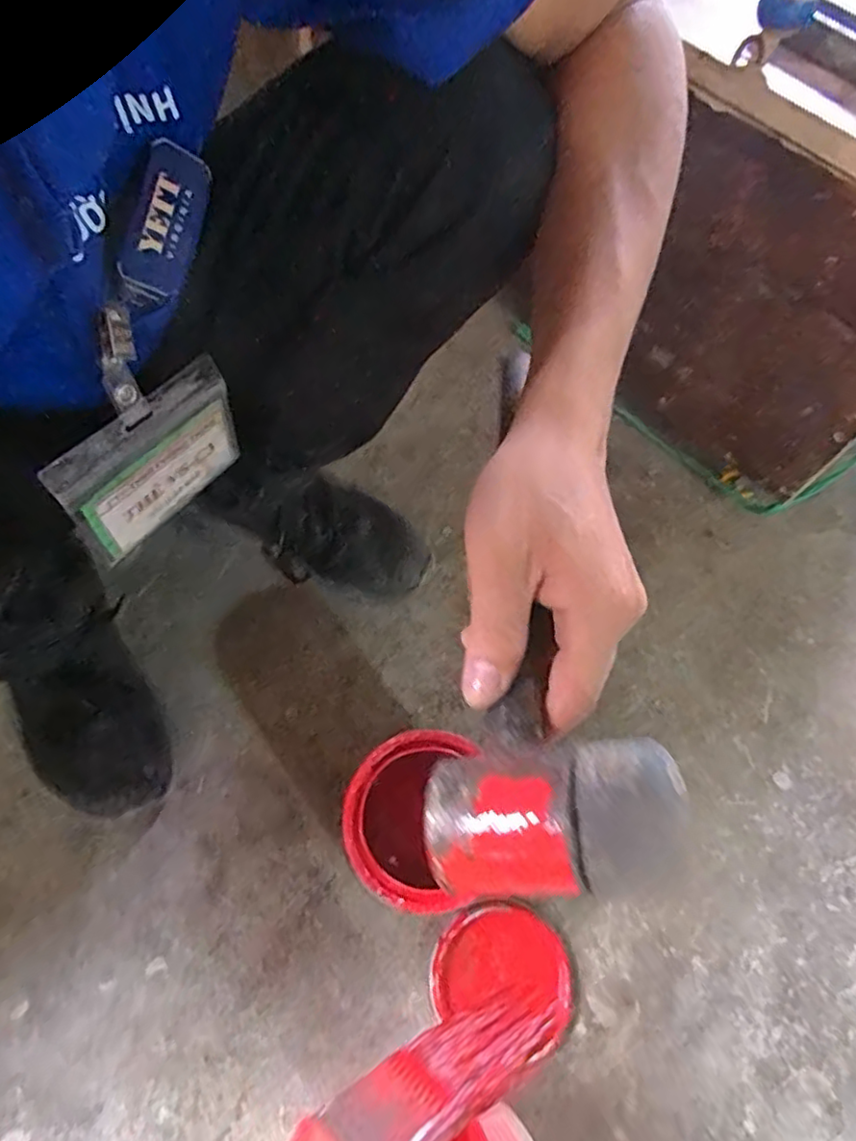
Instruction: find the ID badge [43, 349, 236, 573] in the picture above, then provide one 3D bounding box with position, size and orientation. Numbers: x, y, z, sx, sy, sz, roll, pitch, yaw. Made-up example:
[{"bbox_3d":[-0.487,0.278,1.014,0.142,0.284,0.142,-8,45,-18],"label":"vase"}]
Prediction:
[{"bbox_3d":[-0.141,-0.056,0.322,0.010,0.080,0.100,35,64,12],"label":"ID badge"}]

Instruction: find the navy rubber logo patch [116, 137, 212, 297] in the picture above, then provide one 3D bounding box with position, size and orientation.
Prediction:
[{"bbox_3d":[-0.099,-0.133,0.236,0.024,0.004,0.053,16,92,-39],"label":"navy rubber logo patch"}]

